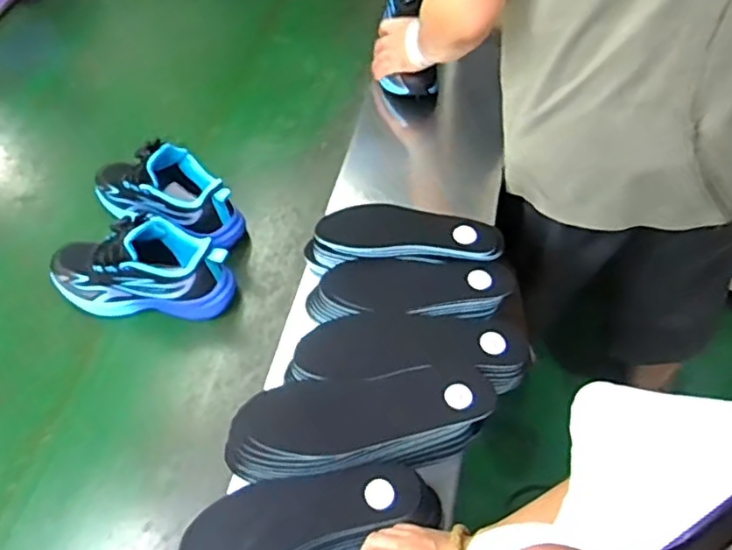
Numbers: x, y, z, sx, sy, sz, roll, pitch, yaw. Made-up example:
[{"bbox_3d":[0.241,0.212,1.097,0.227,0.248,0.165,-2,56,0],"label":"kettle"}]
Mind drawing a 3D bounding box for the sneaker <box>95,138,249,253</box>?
[{"bbox_3d":[-0.284,-0.123,0.891,0.246,0.139,0.091,19,58,15],"label":"sneaker"}]

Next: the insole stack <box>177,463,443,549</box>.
[{"bbox_3d":[-0.052,0.244,0.627,0.245,0.041,0.103,-18,56,-10],"label":"insole stack"}]

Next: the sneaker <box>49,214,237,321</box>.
[{"bbox_3d":[-0.294,-0.010,0.815,0.238,0.124,0.091,3,55,5],"label":"sneaker"}]

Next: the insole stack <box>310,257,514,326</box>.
[{"bbox_3d":[0.056,0.019,0.786,0.250,0.046,0.083,0,55,3],"label":"insole stack"}]

